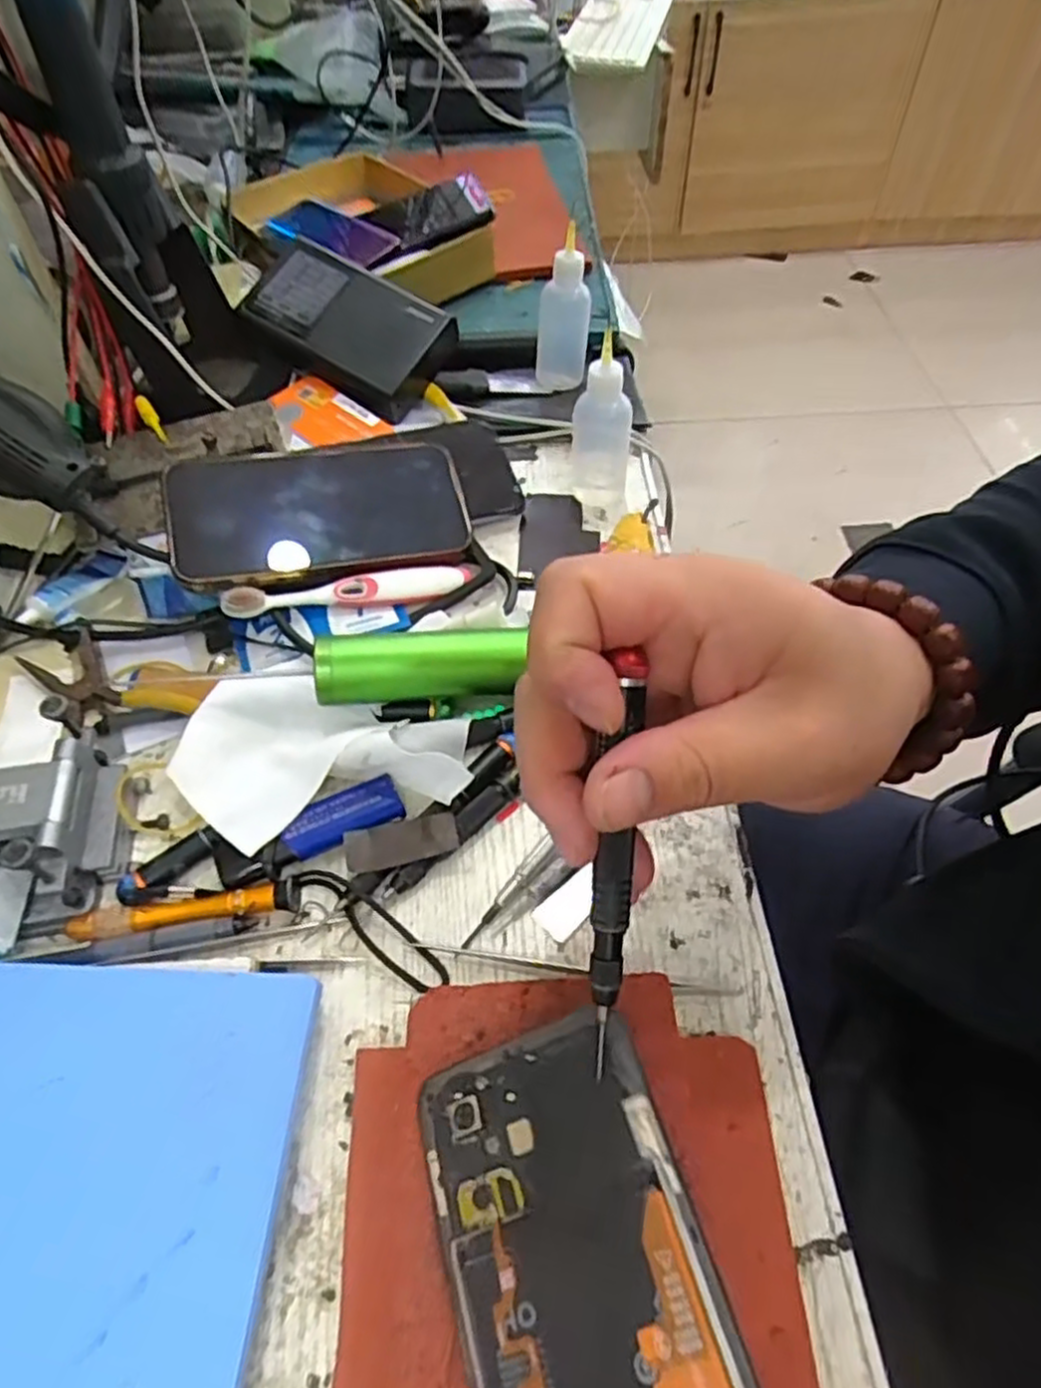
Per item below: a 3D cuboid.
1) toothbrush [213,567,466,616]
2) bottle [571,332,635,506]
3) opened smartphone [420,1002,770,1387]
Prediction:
[{"bbox_3d":[-0.092,-0.056,0.418,0.132,0.026,0.016,-14,54,-13],"label":"toothbrush"},{"bbox_3d":[0.051,-0.162,0.456,0.039,0.093,0.042,9,54,3],"label":"bottle"},{"bbox_3d":[0.024,0.176,0.195,0.074,0.005,0.171,-29,52,9],"label":"opened smartphone"}]

